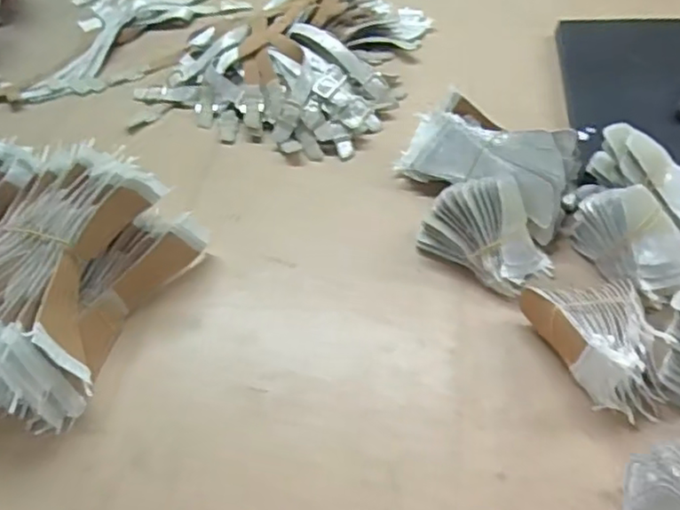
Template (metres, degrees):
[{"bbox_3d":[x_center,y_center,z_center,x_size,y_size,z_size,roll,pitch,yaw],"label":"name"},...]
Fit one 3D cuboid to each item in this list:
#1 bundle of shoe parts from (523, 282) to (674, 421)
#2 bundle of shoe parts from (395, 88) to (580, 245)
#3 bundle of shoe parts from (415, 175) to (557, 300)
[{"bbox_3d":[0.211,0.070,0.521,0.086,0.063,0.117,-9,49,-3],"label":"bundle of shoe parts"},{"bbox_3d":[0.153,-0.095,0.665,0.175,0.070,0.111,23,55,23],"label":"bundle of shoe parts"},{"bbox_3d":[0.138,-0.025,0.597,0.120,0.078,0.066,32,58,28],"label":"bundle of shoe parts"}]

